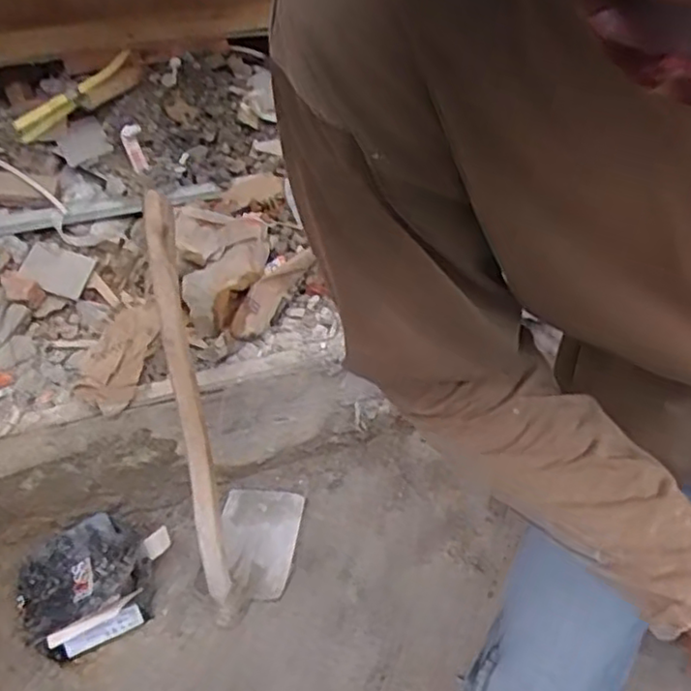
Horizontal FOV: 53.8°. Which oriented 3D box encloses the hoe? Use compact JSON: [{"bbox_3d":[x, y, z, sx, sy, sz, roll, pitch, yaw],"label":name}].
[{"bbox_3d":[-0.173,0.144,1.093,0.182,0.692,0.282,-8,41,-7],"label":"hoe"}]

